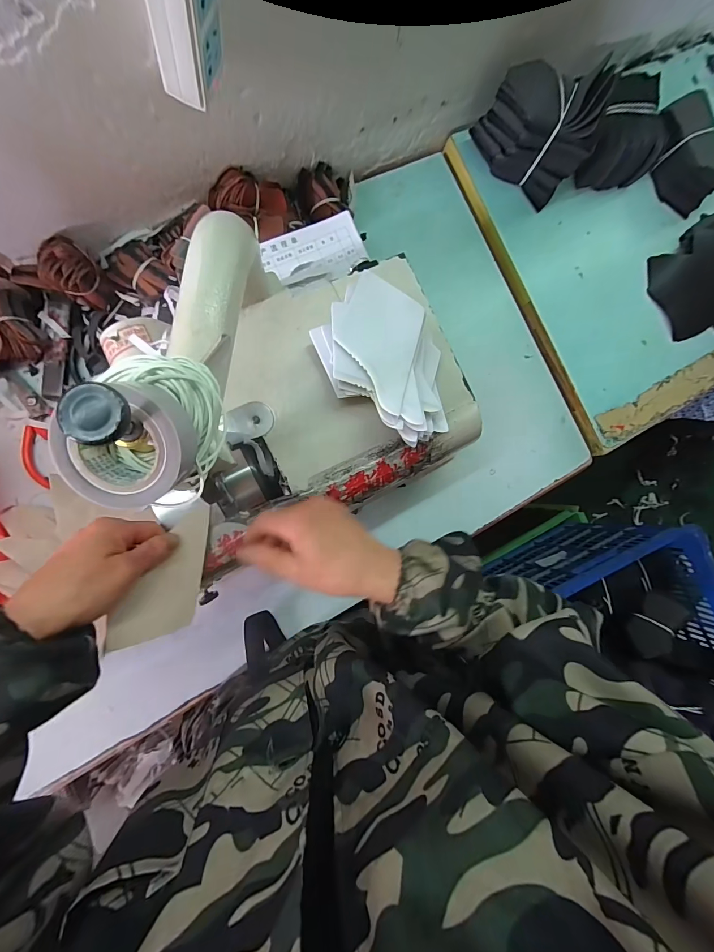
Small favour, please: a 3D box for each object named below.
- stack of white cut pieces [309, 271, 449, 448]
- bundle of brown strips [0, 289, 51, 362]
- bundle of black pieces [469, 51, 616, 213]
[{"bbox_3d":[0.034,-0.105,0.366,0.149,0.054,0.099,38,82,-8],"label":"stack of white cut pieces"},{"bbox_3d":[-0.401,-0.170,0.429,0.055,0.030,0.084,-28,94,-10],"label":"bundle of brown strips"},{"bbox_3d":[0.247,-0.473,0.514,0.150,0.147,0.073,34,83,-6],"label":"bundle of black pieces"}]

